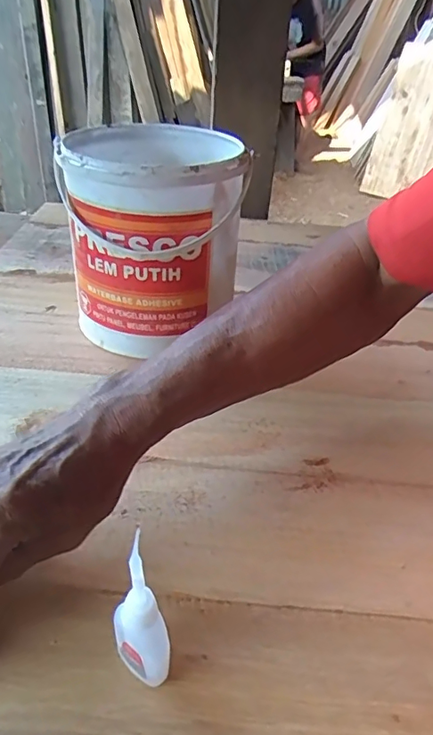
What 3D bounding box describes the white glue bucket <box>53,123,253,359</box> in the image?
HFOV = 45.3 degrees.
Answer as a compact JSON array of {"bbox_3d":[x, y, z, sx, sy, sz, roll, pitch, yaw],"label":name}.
[{"bbox_3d":[-0.060,-0.134,0.547,0.166,0.188,0.180,2,35,-2],"label":"white glue bucket"}]

